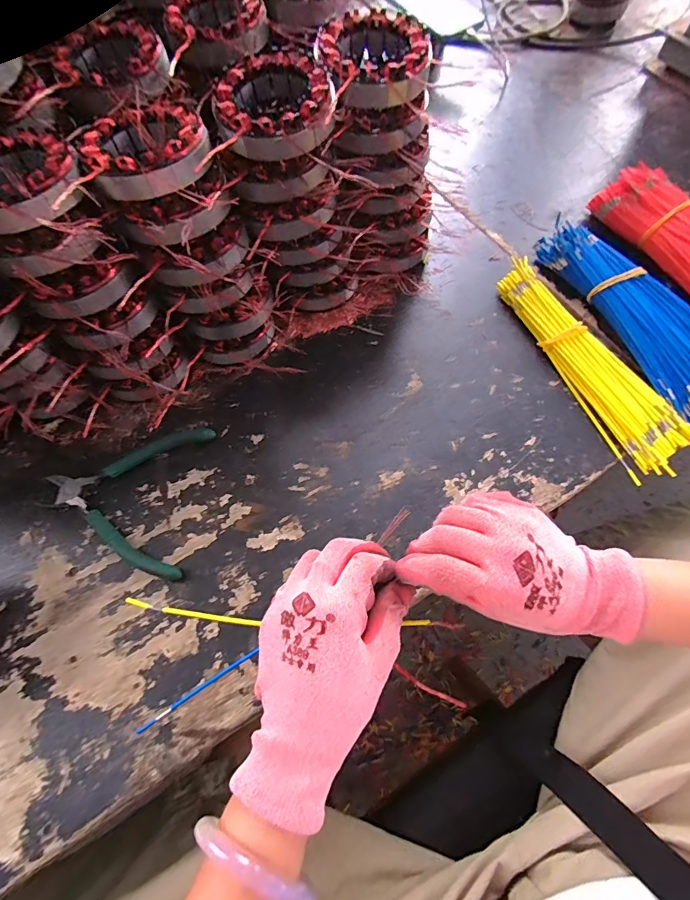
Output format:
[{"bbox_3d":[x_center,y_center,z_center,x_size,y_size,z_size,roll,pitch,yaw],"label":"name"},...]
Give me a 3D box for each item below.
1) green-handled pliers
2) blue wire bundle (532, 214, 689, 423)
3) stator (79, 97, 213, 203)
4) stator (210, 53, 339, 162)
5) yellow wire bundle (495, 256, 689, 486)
[{"bbox_3d":[-0.193,0.034,0.365,0.133,0.011,0.136,5,65,2],"label":"green-handled pliers"},{"bbox_3d":[0.299,-0.135,0.429,0.093,0.039,0.266,-25,67,-11],"label":"blue wire bundle"},{"bbox_3d":[-0.138,-0.213,0.298,0.082,0.026,0.083,-11,65,-5],"label":"stator"},{"bbox_3d":[-0.051,-0.253,0.318,0.086,0.033,0.084,-5,65,-2],"label":"stator"},{"bbox_3d":[0.237,-0.089,0.415,0.067,0.023,0.244,-20,66,-9],"label":"yellow wire bundle"}]

